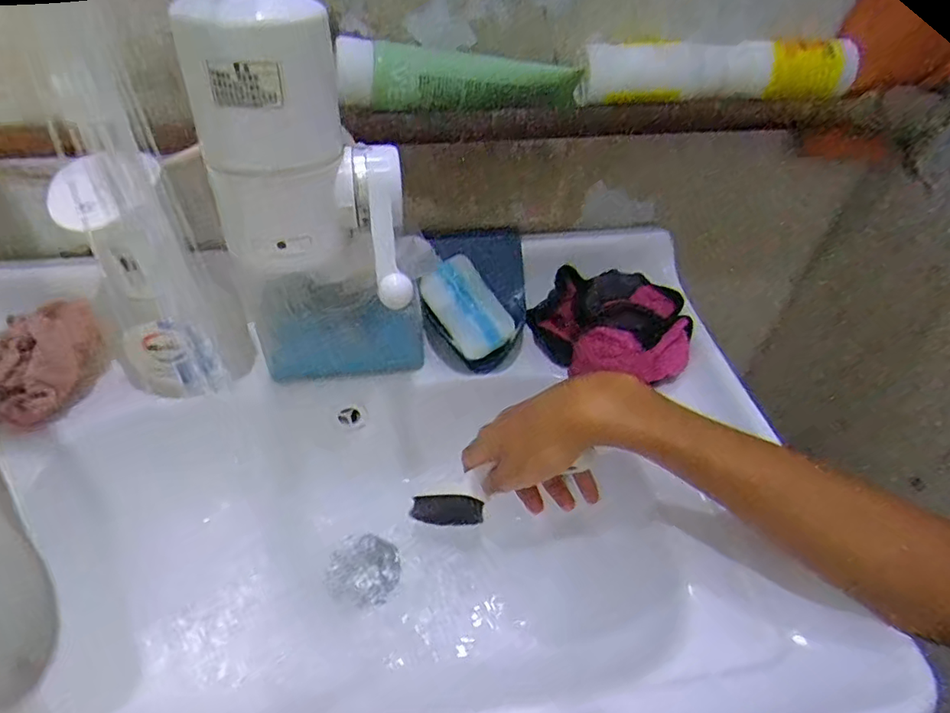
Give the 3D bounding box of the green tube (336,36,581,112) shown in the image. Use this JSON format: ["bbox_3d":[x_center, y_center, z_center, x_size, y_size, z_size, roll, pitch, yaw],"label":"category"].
[{"bbox_3d":[-0.012,-0.195,0.396,0.164,0.044,0.041,-12,48,-15],"label":"green tube"}]

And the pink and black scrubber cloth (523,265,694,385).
[{"bbox_3d":[0.113,-0.023,0.473,0.120,0.058,0.099,-4,46,-8],"label":"pink and black scrubber cloth"}]

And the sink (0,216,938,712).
[{"bbox_3d":[-0.091,0.107,0.421,0.589,0.179,0.400,-5,46,-9],"label":"sink"}]

